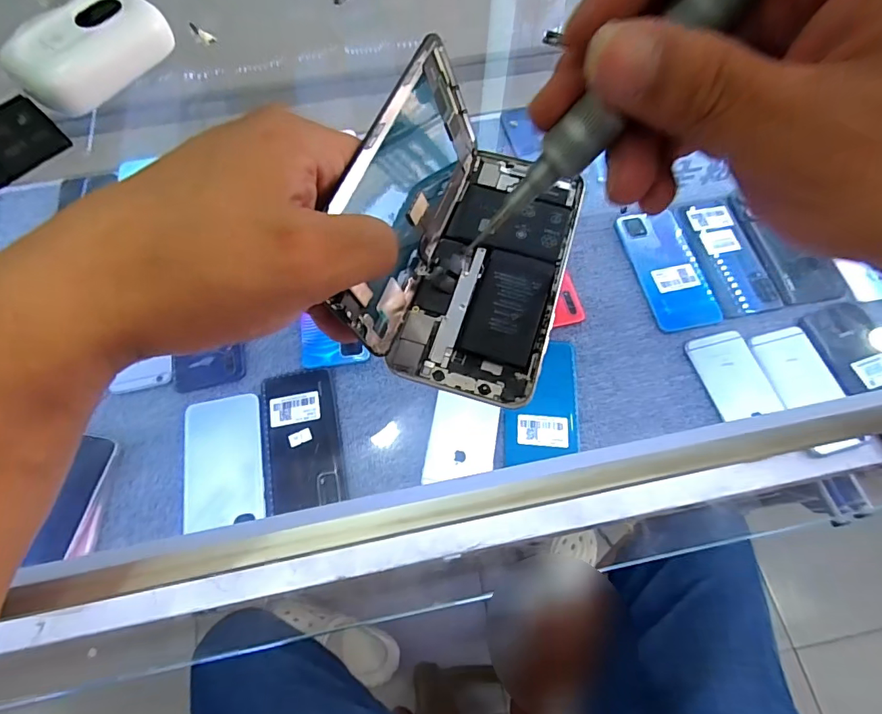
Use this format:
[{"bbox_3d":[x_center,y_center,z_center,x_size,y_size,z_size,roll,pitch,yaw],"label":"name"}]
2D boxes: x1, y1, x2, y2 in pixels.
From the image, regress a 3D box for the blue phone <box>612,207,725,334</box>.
[{"bbox_3d":[0.268,-0.104,0.567,0.075,0.012,0.154,-11,67,-4],"label":"blue phone"}]

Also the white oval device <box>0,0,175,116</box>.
[{"bbox_3d":[-0.206,-0.184,0.286,0.053,0.027,0.085,29,70,12],"label":"white oval device"}]

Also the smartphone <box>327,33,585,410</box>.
[{"bbox_3d":[0.014,-0.061,0.216,0.093,0.065,0.137,16,68,7],"label":"smartphone"}]

